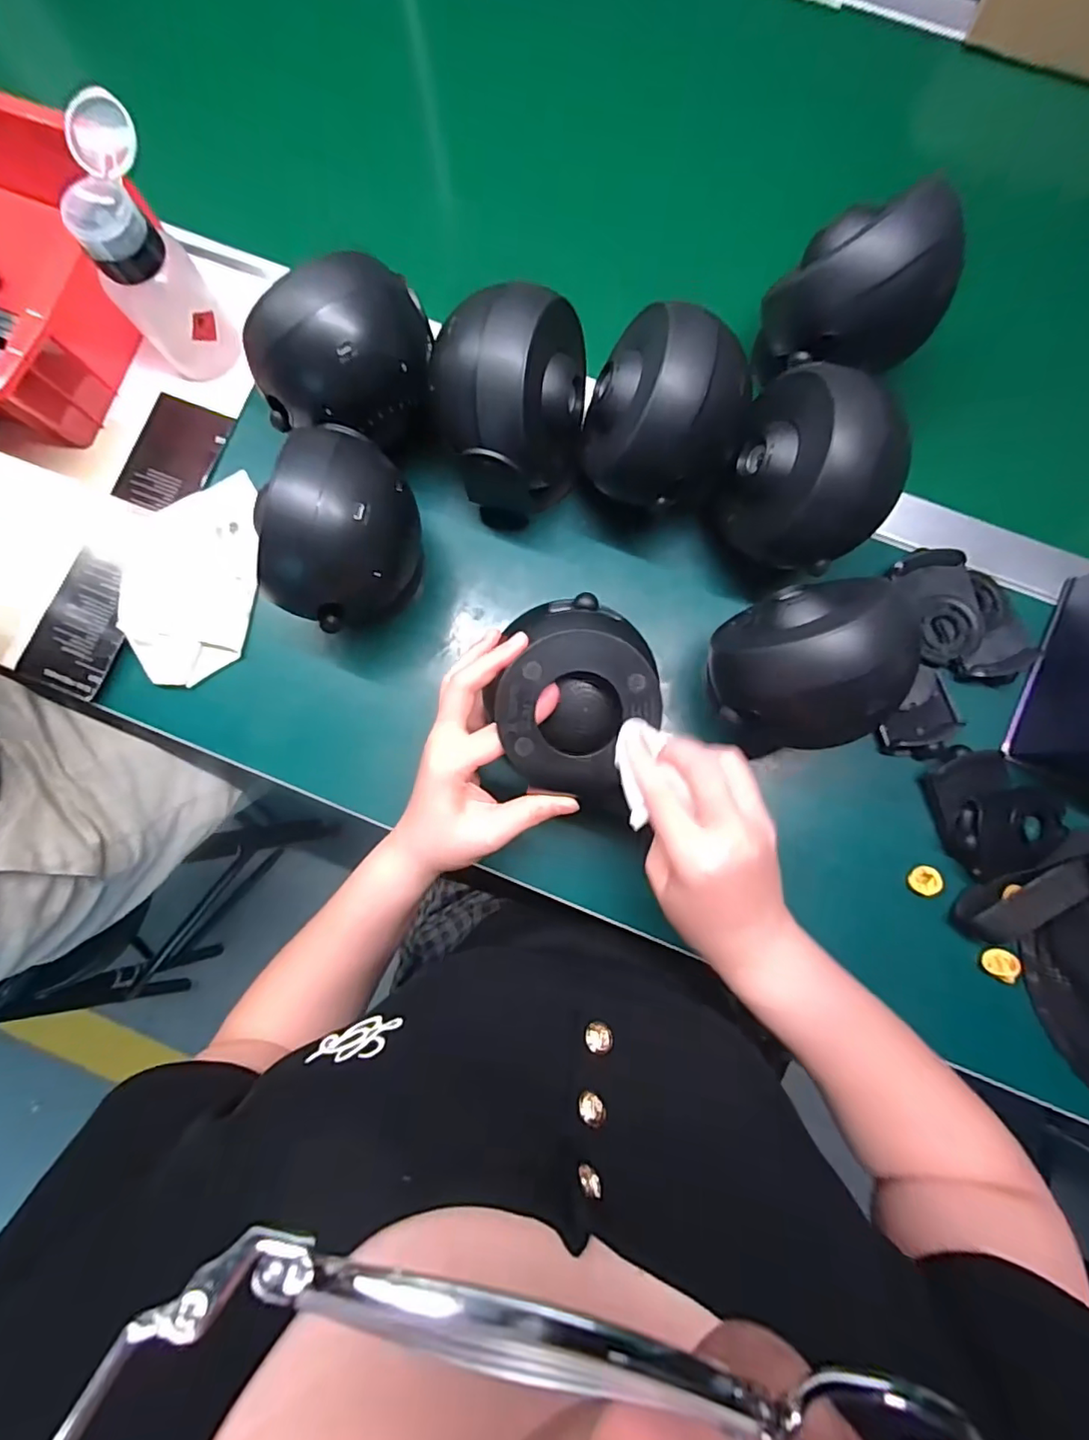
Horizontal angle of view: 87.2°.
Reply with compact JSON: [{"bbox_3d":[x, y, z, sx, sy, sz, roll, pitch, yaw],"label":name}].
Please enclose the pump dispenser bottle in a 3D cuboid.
[{"bbox_3d":[-0.275,-0.328,0.406,0.059,0.130,0.089,-9,84,0],"label":"pump dispenser bottle"}]

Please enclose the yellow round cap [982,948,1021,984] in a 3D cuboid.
[{"bbox_3d":[0.326,0.174,0.406,0.022,0.007,0.021,0,85,1],"label":"yellow round cap"}]

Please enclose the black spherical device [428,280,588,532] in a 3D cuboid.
[{"bbox_3d":[-0.022,-0.202,0.388,0.094,0.142,0.094,0,85,1],"label":"black spherical device"}]

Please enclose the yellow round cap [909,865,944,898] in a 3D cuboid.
[{"bbox_3d":[0.278,0.117,0.416,0.019,0.012,0.020,21,85,3],"label":"yellow round cap"}]

